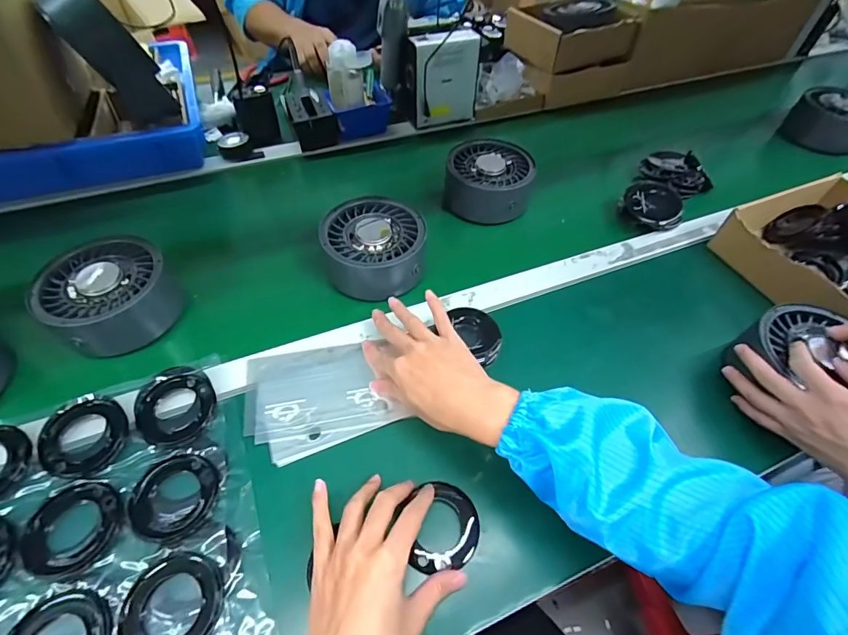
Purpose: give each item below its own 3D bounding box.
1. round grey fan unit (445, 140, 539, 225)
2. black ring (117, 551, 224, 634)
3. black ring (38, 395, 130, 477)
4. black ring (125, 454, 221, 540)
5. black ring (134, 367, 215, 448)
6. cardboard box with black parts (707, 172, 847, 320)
[{"bbox_3d":[0.107,-0.228,0.685,0.132,0.073,0.130,0,54,0],"label":"round grey fan unit"},{"bbox_3d":[-0.208,0.239,0.341,0.078,0.005,0.078,2,53,-2],"label":"black ring"},{"bbox_3d":[-0.347,0.117,0.418,0.083,0.014,0.075,13,53,6],"label":"black ring"},{"bbox_3d":[-0.237,0.169,0.393,0.076,0.006,0.076,2,53,-2],"label":"black ring"},{"bbox_3d":[-0.268,0.092,0.444,0.077,0.012,0.088,-33,62,-25],"label":"black ring"},{"bbox_3d":[0.595,-0.093,0.595,0.261,0.082,0.227,-16,56,-11],"label":"cardboard box with black parts"}]

